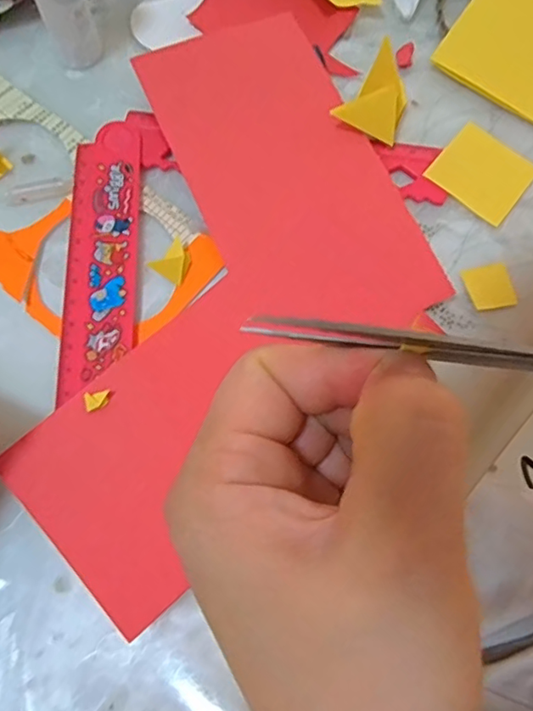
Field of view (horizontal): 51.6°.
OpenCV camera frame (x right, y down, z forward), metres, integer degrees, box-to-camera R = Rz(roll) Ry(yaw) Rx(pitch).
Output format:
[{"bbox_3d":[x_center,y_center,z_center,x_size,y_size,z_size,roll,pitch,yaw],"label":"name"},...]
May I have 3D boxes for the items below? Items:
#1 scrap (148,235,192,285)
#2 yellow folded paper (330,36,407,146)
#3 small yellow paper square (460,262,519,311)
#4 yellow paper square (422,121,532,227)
[{"bbox_3d":[-0.041,-0.042,0.241,0.013,0.007,0.017,25,73,8],"label":"scrap"},{"bbox_3d":[0.052,-0.116,0.252,0.030,0.008,0.036,34,92,-22],"label":"yellow folded paper"},{"bbox_3d":[0.099,-0.031,0.244,0.020,0.004,0.020,-11,72,-4],"label":"small yellow paper square"},{"bbox_3d":[0.102,-0.087,0.261,0.041,0.007,0.040,38,75,11],"label":"yellow paper square"}]

